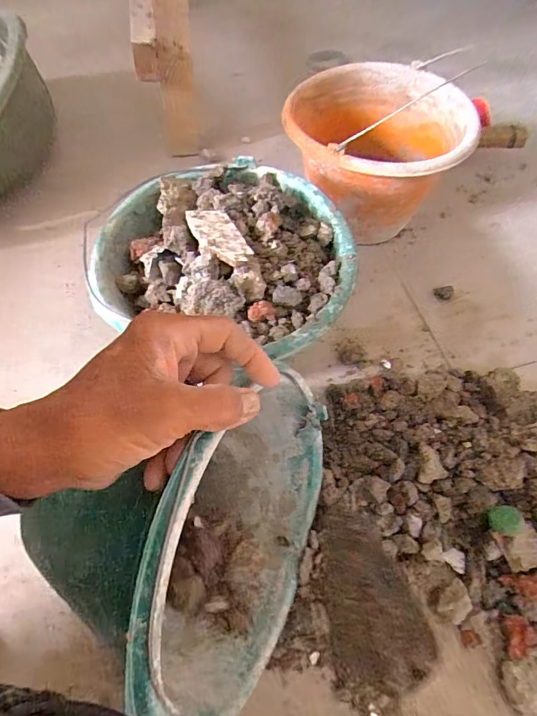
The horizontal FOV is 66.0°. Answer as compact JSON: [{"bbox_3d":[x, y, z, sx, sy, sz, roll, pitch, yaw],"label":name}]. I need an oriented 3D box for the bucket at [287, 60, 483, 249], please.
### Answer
[{"bbox_3d":[0.152,-0.287,0.625,0.241,0.178,0.241,0,61,1],"label":"bucket"}]

